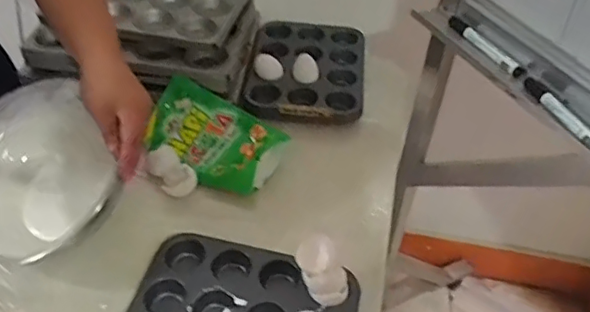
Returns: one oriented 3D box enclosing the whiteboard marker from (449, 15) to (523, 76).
[{"bbox_3d":[0.256,-0.150,0.789,0.019,0.014,0.144,-20,49,-23],"label":"whiteboard marker"}]

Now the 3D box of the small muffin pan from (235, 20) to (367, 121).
[{"bbox_3d":[0.022,-0.152,0.978,0.192,0.031,0.255,7,44,2],"label":"small muffin pan"}]

